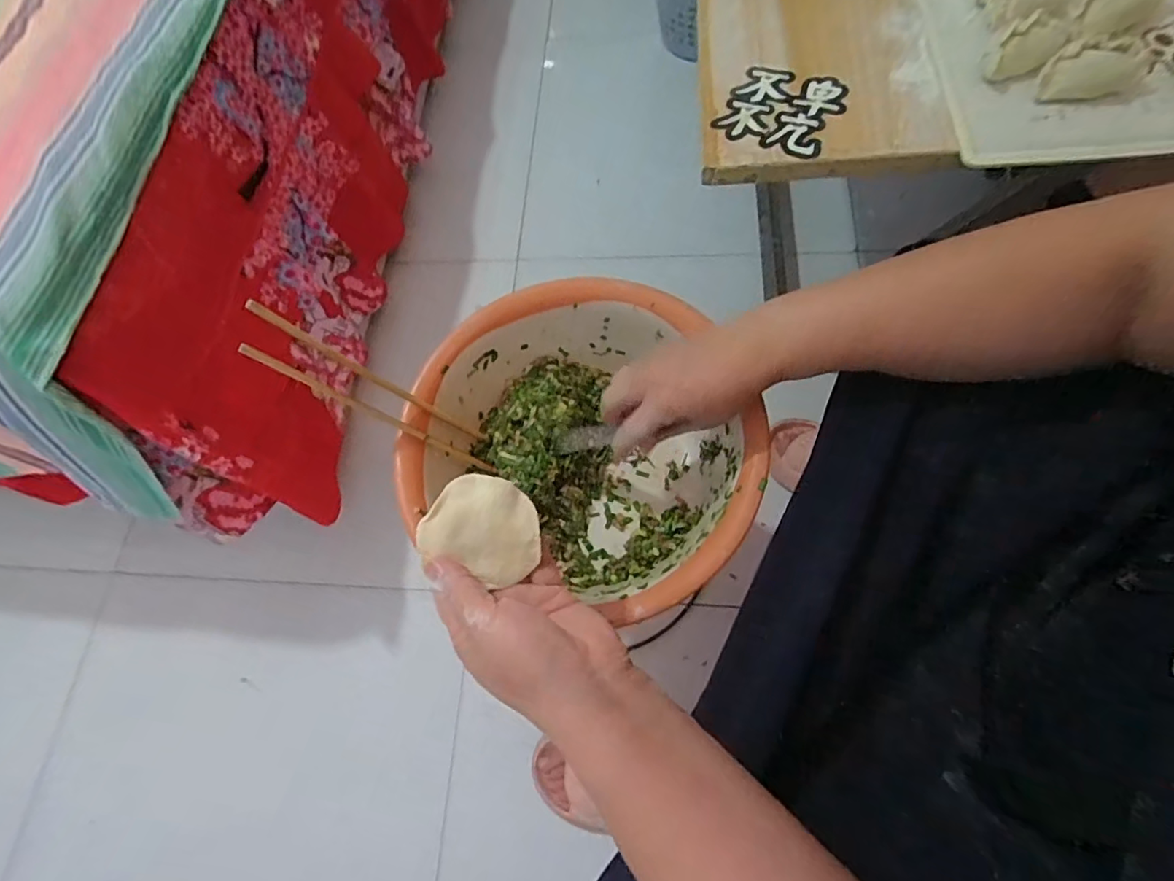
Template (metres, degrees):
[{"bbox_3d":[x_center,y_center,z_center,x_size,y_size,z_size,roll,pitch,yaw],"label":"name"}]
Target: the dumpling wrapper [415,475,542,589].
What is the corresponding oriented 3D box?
[{"bbox_3d":[-0.057,0.051,0.322,0.067,0.007,0.055,28,86,-10],"label":"dumpling wrapper"}]

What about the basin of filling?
[{"bbox_3d":[0.000,0.007,0.489,0.282,0.115,0.275,19,72,13],"label":"basin of filling"}]

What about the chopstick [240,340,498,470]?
[{"bbox_3d":[-0.159,-0.018,0.435,0.015,0.211,0.007,-3,64,46],"label":"chopstick"}]

